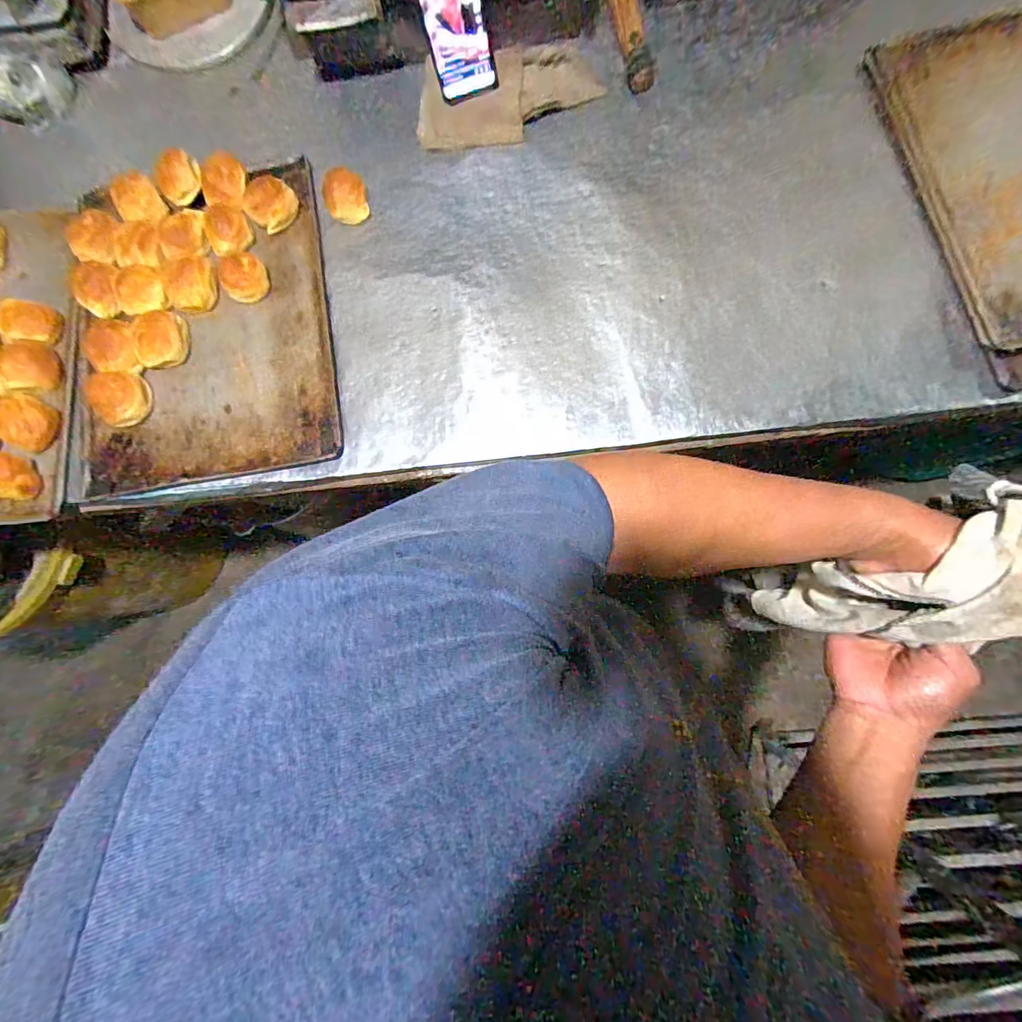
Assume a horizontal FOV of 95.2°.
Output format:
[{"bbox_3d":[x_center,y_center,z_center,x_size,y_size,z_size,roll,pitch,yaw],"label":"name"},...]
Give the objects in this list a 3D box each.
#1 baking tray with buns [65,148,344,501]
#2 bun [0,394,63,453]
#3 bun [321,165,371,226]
[{"bbox_3d":[-0.413,-0.257,0.621,0.331,0.042,0.442,-10,82,1],"label":"baking tray with buns"},{"bbox_3d":[-0.613,-0.112,0.590,0.070,0.034,0.062,23,84,5],"label":"bun"},{"bbox_3d":[-0.228,-0.432,0.642,0.054,0.039,0.058,0,82,3],"label":"bun"}]

